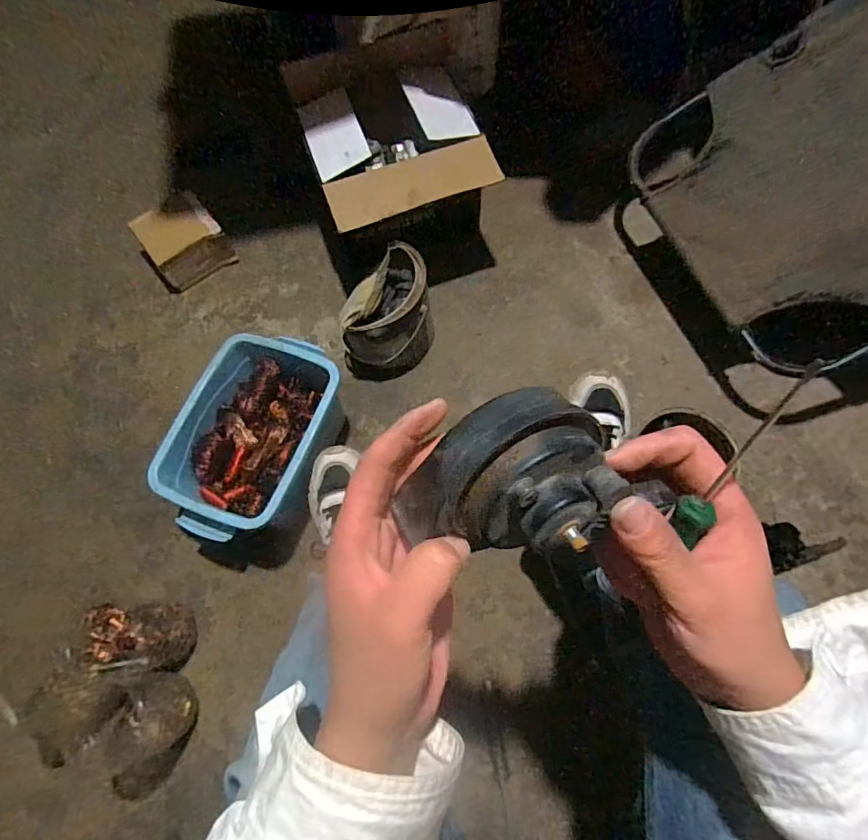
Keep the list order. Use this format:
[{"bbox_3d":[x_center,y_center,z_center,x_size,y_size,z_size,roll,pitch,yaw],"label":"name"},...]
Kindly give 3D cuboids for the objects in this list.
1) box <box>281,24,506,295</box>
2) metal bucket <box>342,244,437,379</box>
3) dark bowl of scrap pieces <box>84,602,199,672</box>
[{"bbox_3d":[-0.055,-0.416,0.873,0.281,0.262,0.252,-15,70,-4],"label":"box"},{"bbox_3d":[-0.079,-0.180,0.835,0.148,0.154,0.168,1,69,1],"label":"metal bucket"},{"bbox_3d":[-0.403,0.300,0.699,0.100,0.123,0.094,0,69,0],"label":"dark bowl of scrap pieces"}]

